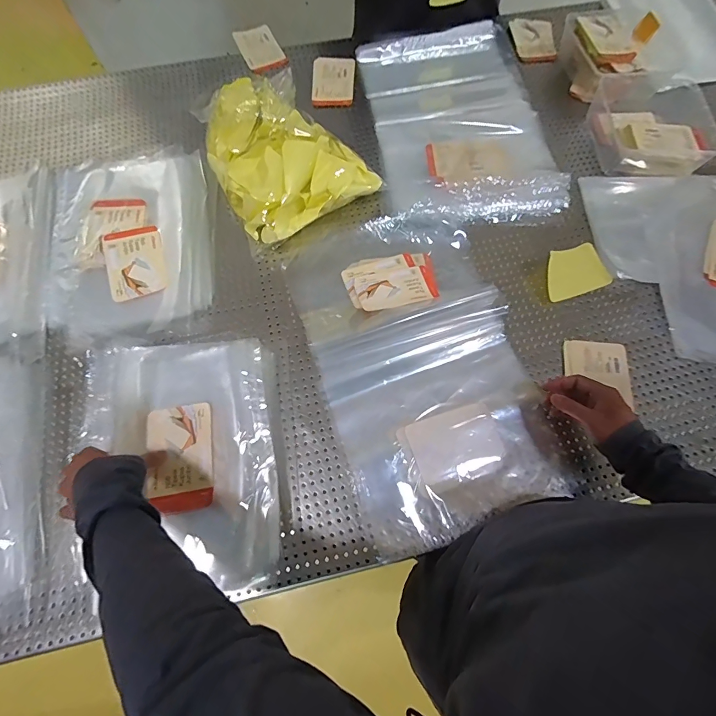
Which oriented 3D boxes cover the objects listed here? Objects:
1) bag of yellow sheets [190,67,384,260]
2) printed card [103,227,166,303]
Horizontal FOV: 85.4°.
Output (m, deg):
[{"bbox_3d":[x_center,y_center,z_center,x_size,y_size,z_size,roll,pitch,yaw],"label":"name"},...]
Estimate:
[{"bbox_3d":[-0.151,-0.370,0.676,0.249,0.082,0.294,-41,74,-14],"label":"bag of yellow sheets"},{"bbox_3d":[-0.354,-0.152,0.618,0.084,0.005,0.126,-17,75,-13],"label":"printed card"}]

